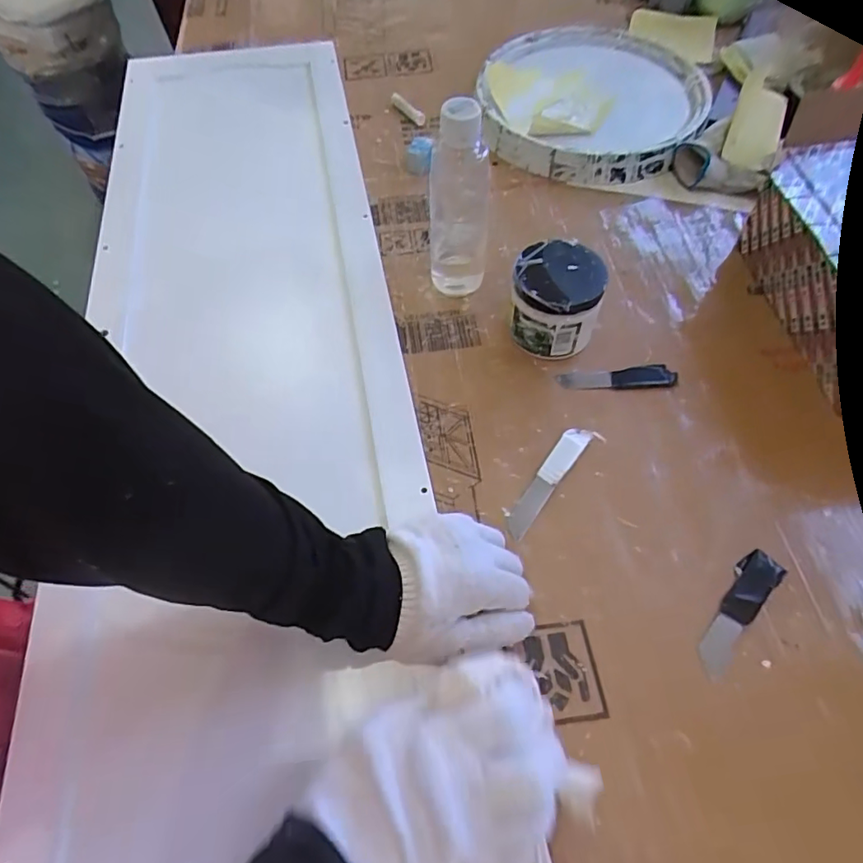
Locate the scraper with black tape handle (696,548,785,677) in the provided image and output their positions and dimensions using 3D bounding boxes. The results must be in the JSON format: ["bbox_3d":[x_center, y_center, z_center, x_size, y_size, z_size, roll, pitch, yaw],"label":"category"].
[{"bbox_3d":[0.216,0.126,0.400,0.026,0.004,0.098,38,68,24],"label":"scraper with black tape handle"}]

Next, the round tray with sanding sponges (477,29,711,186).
[{"bbox_3d":[0.196,-0.407,0.698,0.250,0.068,0.264,-2,58,3],"label":"round tray with sanding sponges"}]

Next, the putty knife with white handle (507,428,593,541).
[{"bbox_3d":[0.096,0.040,0.467,0.020,0.006,0.115,32,66,21],"label":"putty knife with white handle"}]

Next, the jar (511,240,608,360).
[{"bbox_3d":[0.114,-0.118,0.518,0.077,0.080,0.070,-2,58,3],"label":"jar"}]

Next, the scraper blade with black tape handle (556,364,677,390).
[{"bbox_3d":[0.171,-0.049,0.517,0.104,0.004,0.022,-2,58,3],"label":"scraper blade with black tape handle"}]

